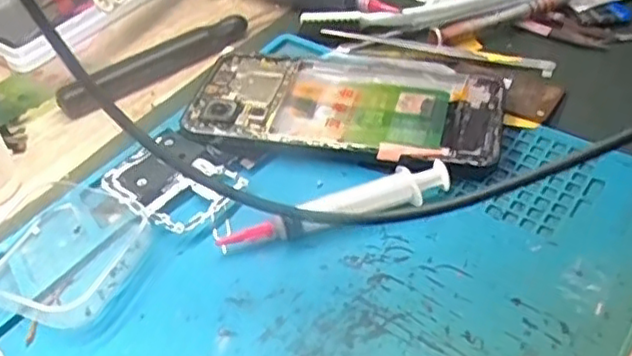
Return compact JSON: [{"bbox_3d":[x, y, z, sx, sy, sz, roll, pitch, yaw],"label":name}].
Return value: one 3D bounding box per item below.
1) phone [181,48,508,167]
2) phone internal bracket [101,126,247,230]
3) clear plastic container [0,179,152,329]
[{"bbox_3d":[0.015,-0.038,0.355,0.159,0.014,0.079,9,44,13],"label":"phone"},{"bbox_3d":[-0.071,0.001,0.326,0.067,0.006,0.046,32,53,33],"label":"phone internal bracket"},{"bbox_3d":[-0.112,0.028,0.295,0.071,0.016,0.070,12,45,16],"label":"clear plastic container"}]

